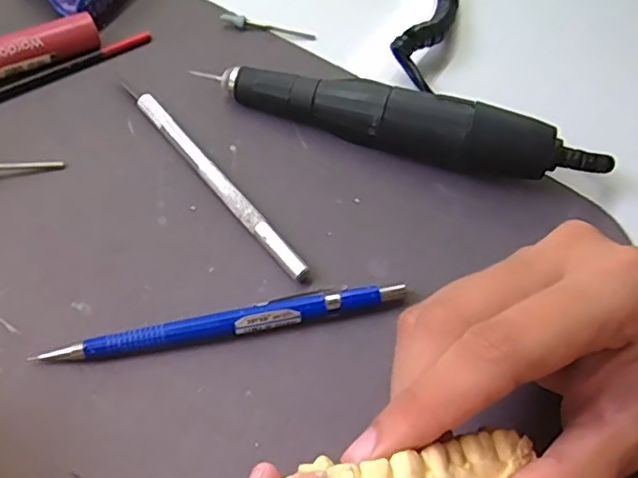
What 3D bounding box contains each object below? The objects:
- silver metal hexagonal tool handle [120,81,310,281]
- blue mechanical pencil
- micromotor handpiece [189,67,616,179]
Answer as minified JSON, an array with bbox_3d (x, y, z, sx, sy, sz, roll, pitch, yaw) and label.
[{"bbox_3d":[-0.047,-0.028,0.265,0.008,0.008,0.127,-35,68,-21],"label":"silver metal hexagonal tool handle"},{"bbox_3d":[-0.033,0.032,0.231,0.133,0.009,0.009,-9,61,-9],"label":"blue mechanical pencil"},{"bbox_3d":[0.037,-0.050,0.271,0.173,0.030,0.023,14,60,4],"label":"micromotor handpiece"}]

